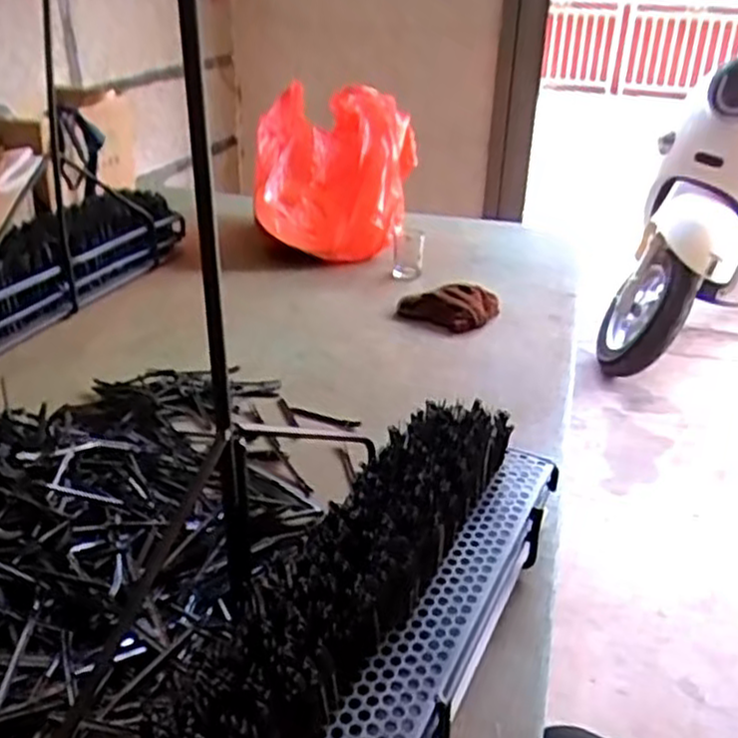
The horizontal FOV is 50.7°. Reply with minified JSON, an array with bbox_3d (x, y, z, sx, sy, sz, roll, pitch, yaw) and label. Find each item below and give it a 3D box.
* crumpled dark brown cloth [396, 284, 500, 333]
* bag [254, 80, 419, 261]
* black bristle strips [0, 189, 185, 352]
[{"bbox_3d":[0.118,-0.090,1.147,0.151,0.043,0.089,2,27,0],"label":"crumpled dark brown cloth"},{"bbox_3d":[-0.060,-0.352,1.395,0.273,0.261,0.246,1,27,-2],"label":"bag"},{"bbox_3d":[-0.481,-0.138,1.127,0.136,0.130,0.571,15,30,22],"label":"black bristle strips"}]

